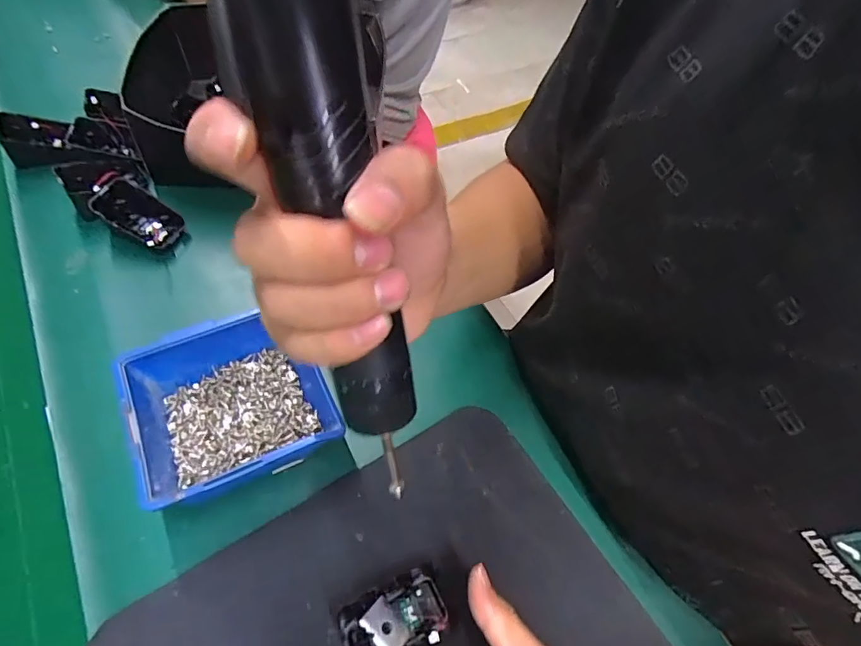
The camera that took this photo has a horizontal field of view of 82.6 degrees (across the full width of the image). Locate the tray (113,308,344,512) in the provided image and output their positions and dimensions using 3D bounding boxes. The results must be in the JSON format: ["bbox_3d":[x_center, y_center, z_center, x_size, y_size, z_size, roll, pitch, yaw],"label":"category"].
[{"bbox_3d":[-0.137,0.062,0.345,0.123,0.060,0.116,-18,60,-16],"label":"tray"}]

